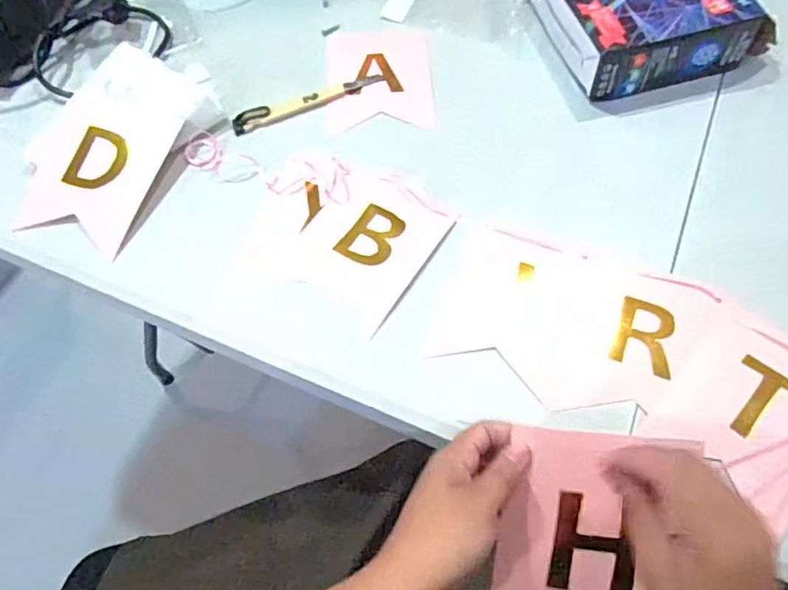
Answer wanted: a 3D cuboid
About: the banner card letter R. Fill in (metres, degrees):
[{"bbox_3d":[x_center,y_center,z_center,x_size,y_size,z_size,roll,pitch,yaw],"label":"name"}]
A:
[{"bbox_3d":[0.211,0.041,0.495,0.114,0.006,0.147,17,63,11],"label":"banner card letter R"}]

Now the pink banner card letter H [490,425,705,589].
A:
[{"bbox_3d":[0.121,0.161,0.363,0.111,0.008,0.150,6,97,6],"label":"pink banner card letter H"}]

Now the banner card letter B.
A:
[{"bbox_3d":[-0.026,-0.052,0.556,0.120,0.006,0.154,30,66,17],"label":"banner card letter B"}]

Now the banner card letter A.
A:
[{"bbox_3d":[-0.017,-0.253,0.671,0.121,0.005,0.164,-3,60,0],"label":"banner card letter A"}]

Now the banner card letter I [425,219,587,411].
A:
[{"bbox_3d":[0.101,0.007,0.522,0.117,0.005,0.146,17,63,10],"label":"banner card letter I"}]

